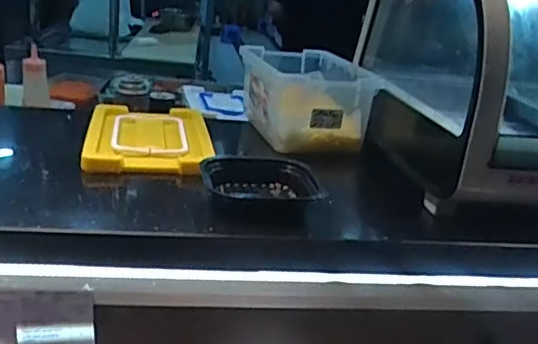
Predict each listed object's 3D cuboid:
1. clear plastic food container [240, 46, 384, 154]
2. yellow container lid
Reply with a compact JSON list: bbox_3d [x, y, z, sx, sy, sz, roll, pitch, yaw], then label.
[{"bbox_3d":[0.051,-0.129,0.963,0.164,0.100,0.279,1,20,-14],"label":"clear plastic food container"},{"bbox_3d":[-0.170,-0.056,0.847,0.166,0.016,0.256,2,20,-13],"label":"yellow container lid"}]

